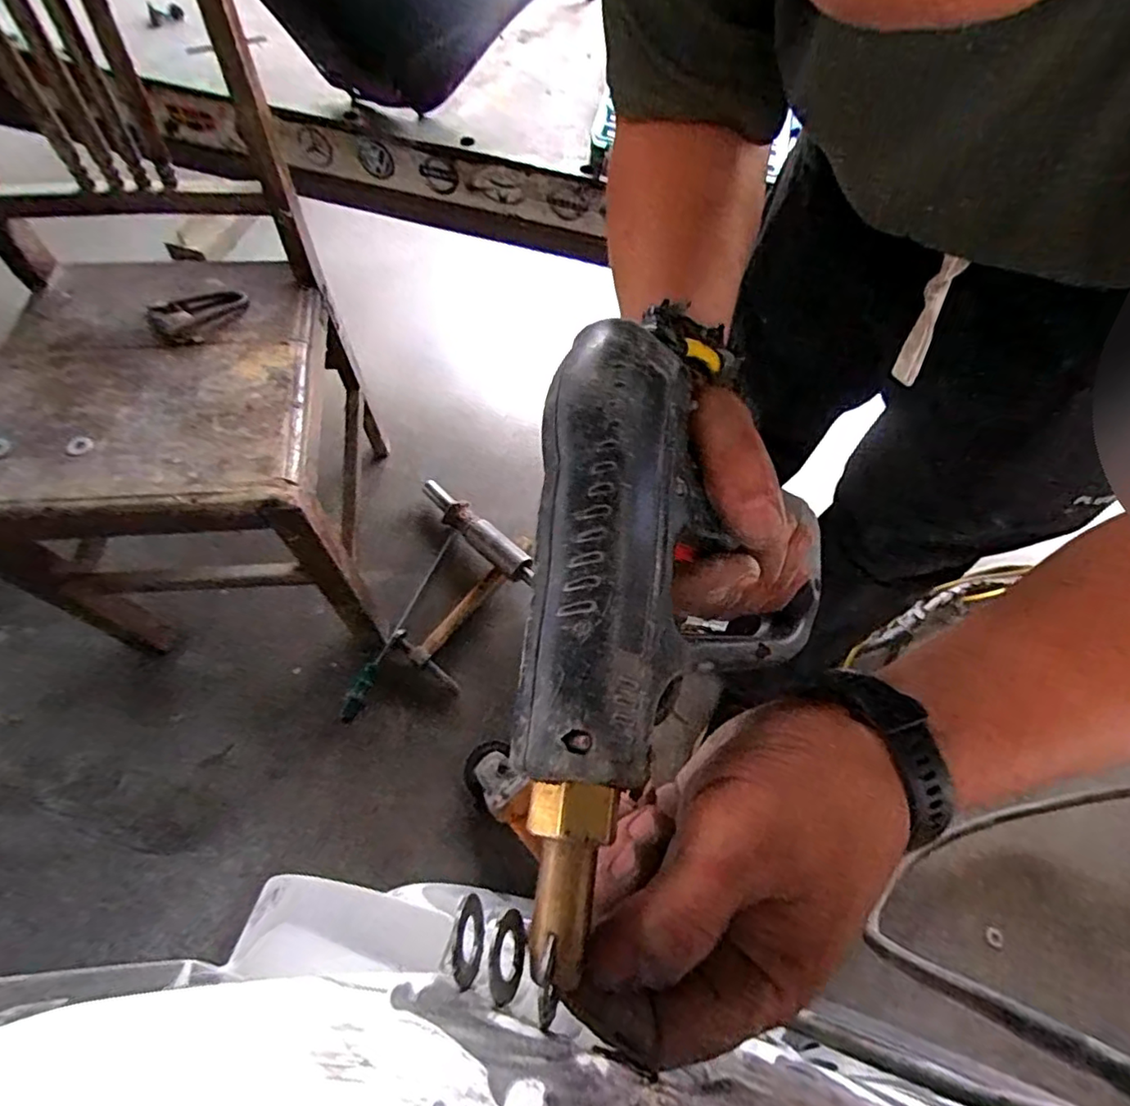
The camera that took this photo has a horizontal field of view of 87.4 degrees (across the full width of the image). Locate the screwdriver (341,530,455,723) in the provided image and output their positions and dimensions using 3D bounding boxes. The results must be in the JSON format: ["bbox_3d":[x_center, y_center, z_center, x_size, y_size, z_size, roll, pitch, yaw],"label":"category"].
[{"bbox_3d":[-0.290,0.111,1.044,0.028,0.036,0.384,19,62,5],"label":"screwdriver"}]

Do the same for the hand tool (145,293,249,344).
[{"bbox_3d":[-0.469,-0.307,0.759,0.112,0.021,0.078,-28,68,-18],"label":"hand tool"}]

